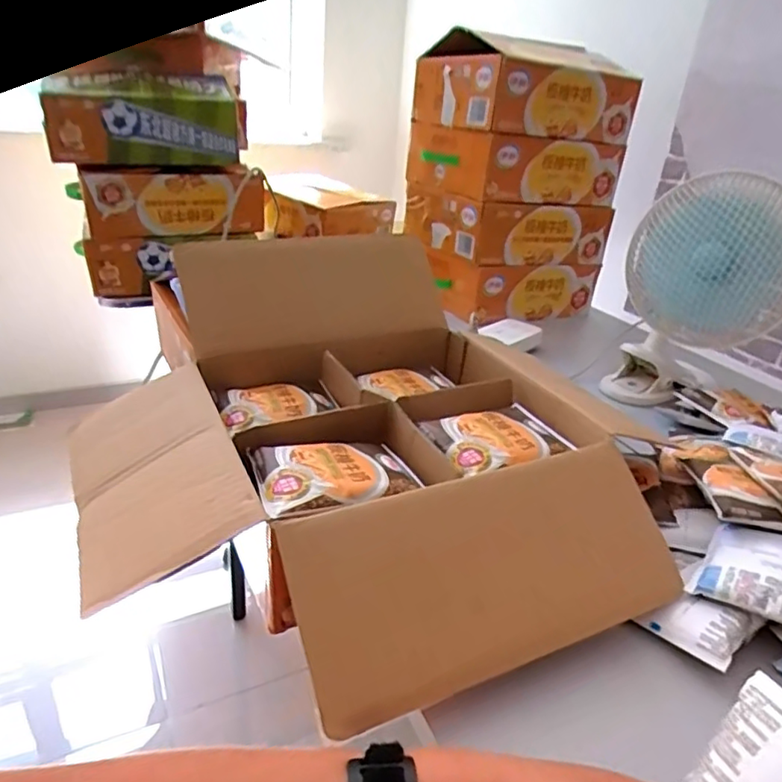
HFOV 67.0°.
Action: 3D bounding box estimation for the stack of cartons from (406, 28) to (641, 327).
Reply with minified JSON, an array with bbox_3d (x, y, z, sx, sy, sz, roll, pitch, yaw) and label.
[{"bbox_3d":[0.223,-0.377,1.083,0.302,0.423,0.229,-13,32,-31],"label":"stack of cartons"}]

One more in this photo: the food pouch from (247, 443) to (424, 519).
[{"bbox_3d":[-0.044,0.065,0.473,0.124,0.028,0.096,-6,29,-20],"label":"food pouch"}]

